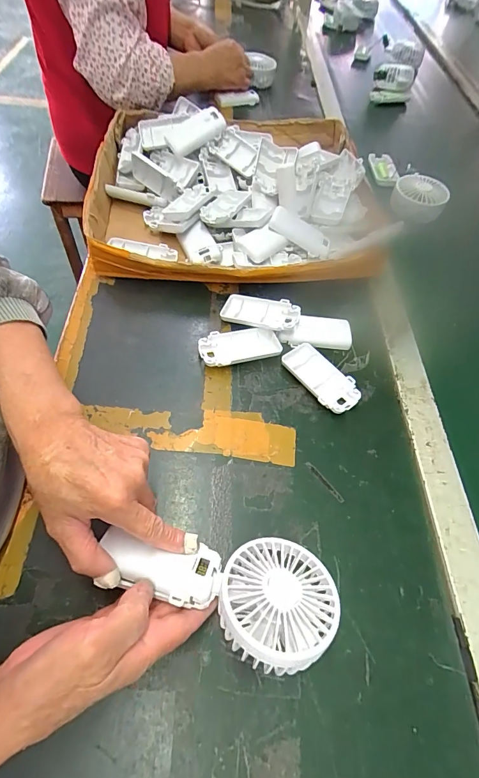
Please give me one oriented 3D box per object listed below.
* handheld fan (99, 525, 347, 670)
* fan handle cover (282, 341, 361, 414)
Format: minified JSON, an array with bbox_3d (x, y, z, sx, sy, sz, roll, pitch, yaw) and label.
[{"bbox_3d":[-0.016,0.146,0.281,0.175,0.035,0.082,11,58,5],"label":"handheld fan"},{"bbox_3d":[0.094,-0.012,0.437,0.050,0.015,0.095,-34,66,-23],"label":"fan handle cover"}]

